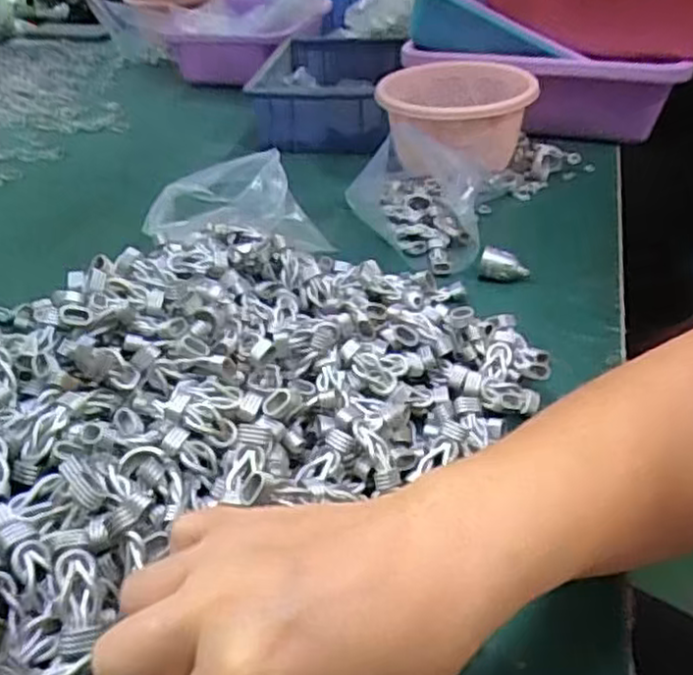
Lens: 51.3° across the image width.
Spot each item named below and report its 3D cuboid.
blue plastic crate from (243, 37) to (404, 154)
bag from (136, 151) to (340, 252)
[{"bbox_3d":[-0.021,-0.282,0.846,0.150,0.078,0.235,3,35,8],"label":"blue plastic crate"},{"bbox_3d":[-0.085,-0.098,0.570,0.141,0.085,0.051,-5,35,-4],"label":"bag"}]

